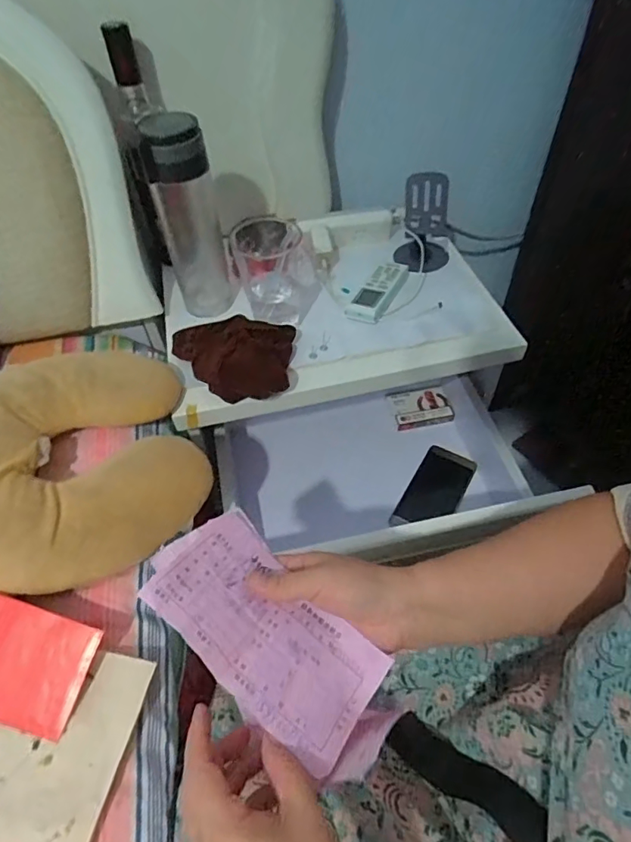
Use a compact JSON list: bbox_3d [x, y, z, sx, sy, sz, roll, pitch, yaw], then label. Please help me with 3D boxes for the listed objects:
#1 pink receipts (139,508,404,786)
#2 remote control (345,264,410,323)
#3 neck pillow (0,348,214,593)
[{"bbox_3d":[-0.028,0.147,0.349,0.188,0.034,0.090,41,60,11],"label":"pink receipts"},{"bbox_3d":[0.089,-0.178,0.699,0.046,0.026,0.128,22,55,20],"label":"remote control"},{"bbox_3d":[-0.258,0.031,0.519,0.255,0.067,0.267,2,52,-2],"label":"neck pillow"}]

